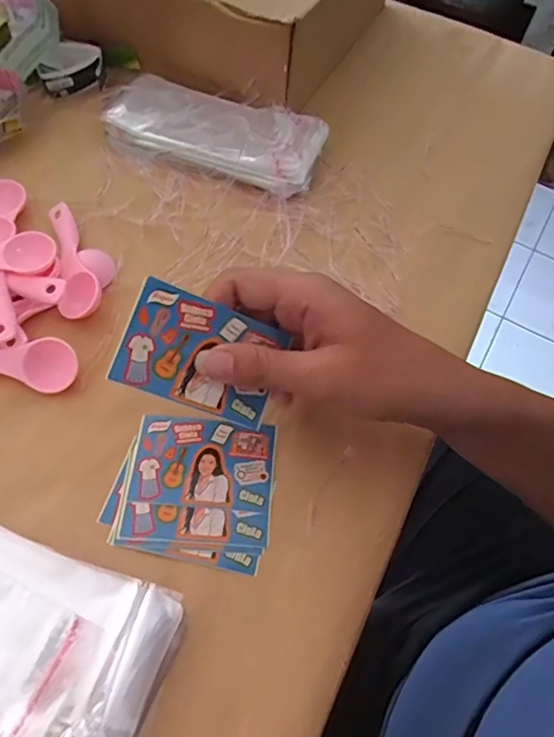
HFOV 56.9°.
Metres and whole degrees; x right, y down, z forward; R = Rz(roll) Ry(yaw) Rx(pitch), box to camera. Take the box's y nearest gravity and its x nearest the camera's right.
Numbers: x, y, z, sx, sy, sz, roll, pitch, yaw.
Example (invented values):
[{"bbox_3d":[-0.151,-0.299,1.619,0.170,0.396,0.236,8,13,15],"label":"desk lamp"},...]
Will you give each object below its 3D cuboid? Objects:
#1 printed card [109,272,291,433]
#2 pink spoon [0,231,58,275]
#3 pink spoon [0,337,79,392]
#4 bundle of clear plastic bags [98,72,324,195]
[{"bbox_3d":[-0.041,-0.007,0.285,0.087,0.004,0.059,22,93,-20],"label":"printed card"},{"bbox_3d":[-0.214,-0.074,0.361,0.112,0.011,0.033,-12,63,-9],"label":"pink spoon"},{"bbox_3d":[-0.192,-0.009,0.346,0.114,0.017,0.032,11,62,2],"label":"pink spoon"},{"bbox_3d":[-0.057,-0.214,0.456,0.192,0.026,0.080,23,63,9],"label":"bundle of clear plastic bags"}]

